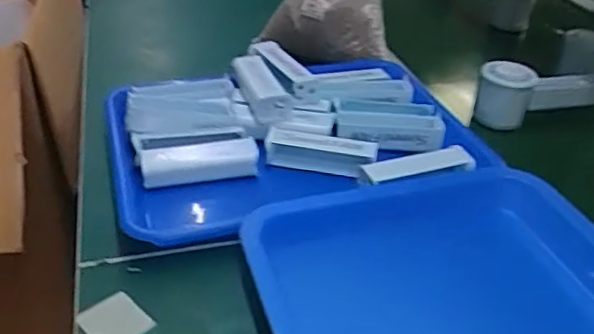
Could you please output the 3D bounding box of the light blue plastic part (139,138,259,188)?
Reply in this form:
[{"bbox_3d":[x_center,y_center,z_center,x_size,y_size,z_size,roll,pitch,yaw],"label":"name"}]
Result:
[{"bbox_3d":[-0.088,-0.002,0.541,0.102,0.027,0.029,-6,36,-14],"label":"light blue plastic part"}]

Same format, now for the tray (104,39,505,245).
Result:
[{"bbox_3d":[-0.011,-0.037,0.582,0.329,0.051,0.241,-9,37,-18],"label":"tray"}]

